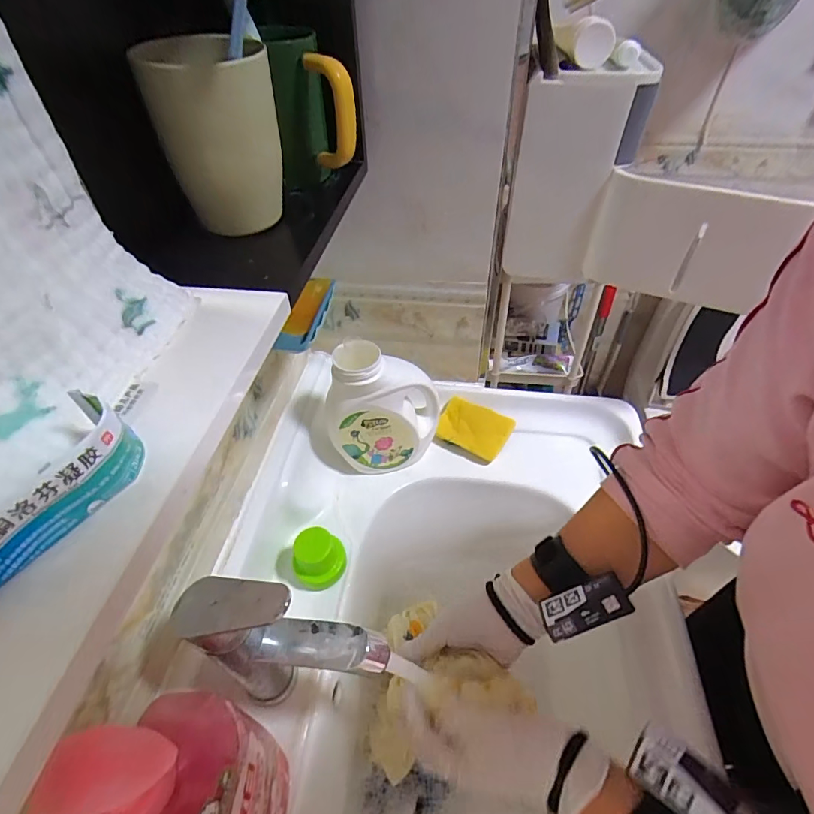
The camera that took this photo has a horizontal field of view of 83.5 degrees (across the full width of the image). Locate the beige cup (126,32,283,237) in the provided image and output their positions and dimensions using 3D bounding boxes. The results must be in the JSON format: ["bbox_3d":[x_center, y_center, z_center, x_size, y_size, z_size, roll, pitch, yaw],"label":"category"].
[{"bbox_3d":[-0.121,-0.177,0.302,0.077,0.113,0.070,-18,46,-12],"label":"beige cup"}]

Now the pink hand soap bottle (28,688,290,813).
[{"bbox_3d":[-0.127,0.226,0.270,0.057,0.223,0.088,-2,45,3],"label":"pink hand soap bottle"}]

